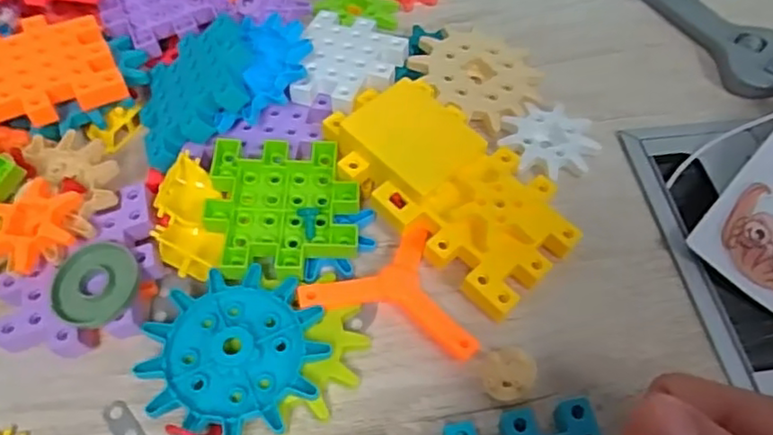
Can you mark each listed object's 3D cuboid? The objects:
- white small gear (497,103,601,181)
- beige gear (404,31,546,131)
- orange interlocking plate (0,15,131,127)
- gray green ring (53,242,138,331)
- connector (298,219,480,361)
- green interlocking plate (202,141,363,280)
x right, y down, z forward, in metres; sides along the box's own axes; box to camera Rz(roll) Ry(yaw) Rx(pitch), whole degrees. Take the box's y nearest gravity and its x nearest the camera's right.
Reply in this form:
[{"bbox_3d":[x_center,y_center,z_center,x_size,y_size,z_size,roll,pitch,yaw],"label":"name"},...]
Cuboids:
[{"bbox_3d":[0.086,-0.041,0.343,0.046,0.006,0.048,0,55,0],"label":"white small gear"},{"bbox_3d":[0.051,-0.081,0.367,0.066,0.015,0.062,0,55,0],"label":"beige gear"},{"bbox_3d":[-0.179,-0.078,0.335,0.070,0.010,0.069,-21,60,-19],"label":"orange interlocking plate"},{"bbox_3d":[-0.123,0.027,0.274,0.037,0.006,0.035,0,55,0],"label":"gray green ring"},{"bbox_3d":[0.006,0.027,0.294,0.077,0.014,0.059,11,55,8],"label":"connector"},{"bbox_3d":[-0.049,-0.005,0.308,0.070,0.015,0.071,1,55,1],"label":"green interlocking plate"}]

